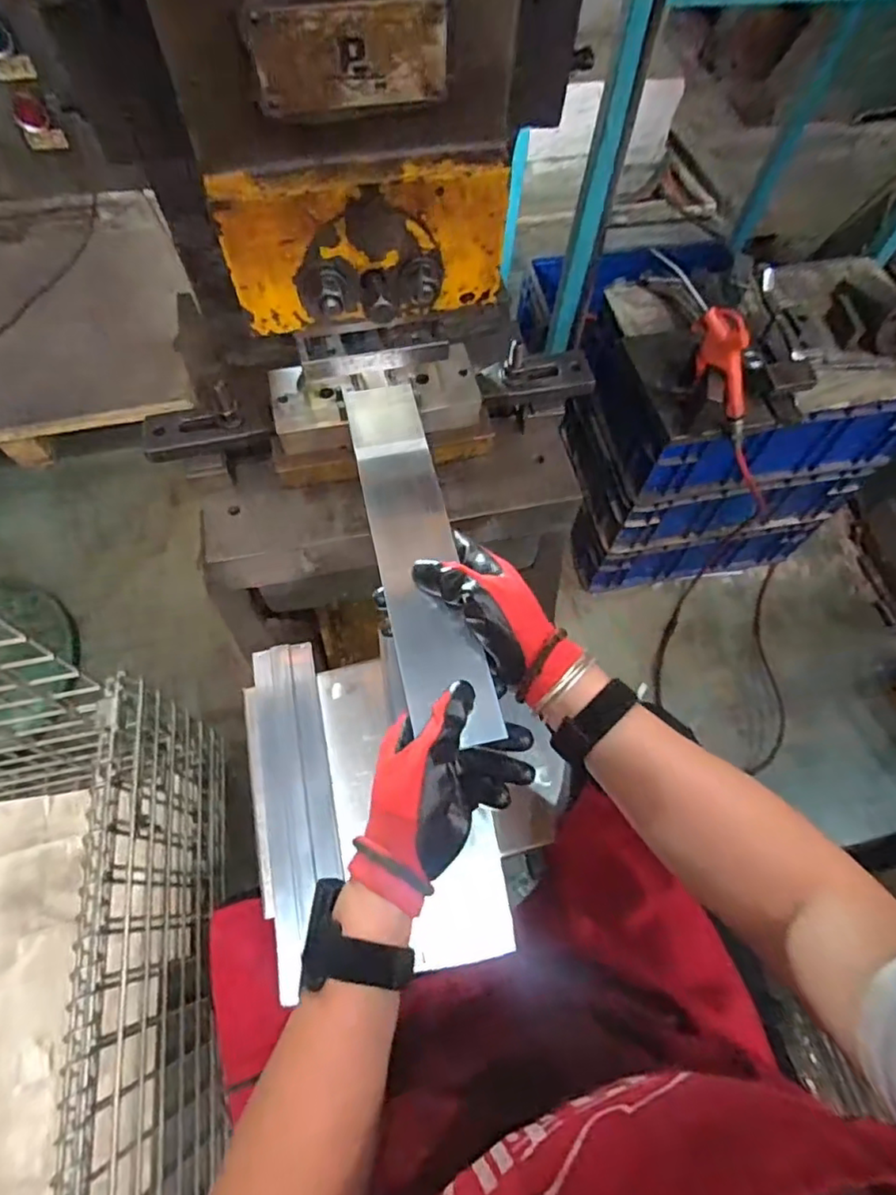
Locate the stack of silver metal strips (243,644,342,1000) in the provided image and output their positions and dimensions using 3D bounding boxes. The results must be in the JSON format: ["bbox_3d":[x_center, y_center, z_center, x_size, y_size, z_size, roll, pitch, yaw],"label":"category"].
[{"bbox_3d":[-0.154,0.201,0.601,0.077,0.024,0.321,-11,64,-6],"label":"stack of silver metal strips"}]

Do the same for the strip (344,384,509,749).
[{"bbox_3d":[-0.026,-0.043,0.474,0.062,0.007,0.314,-11,67,-7],"label":"strip"}]

